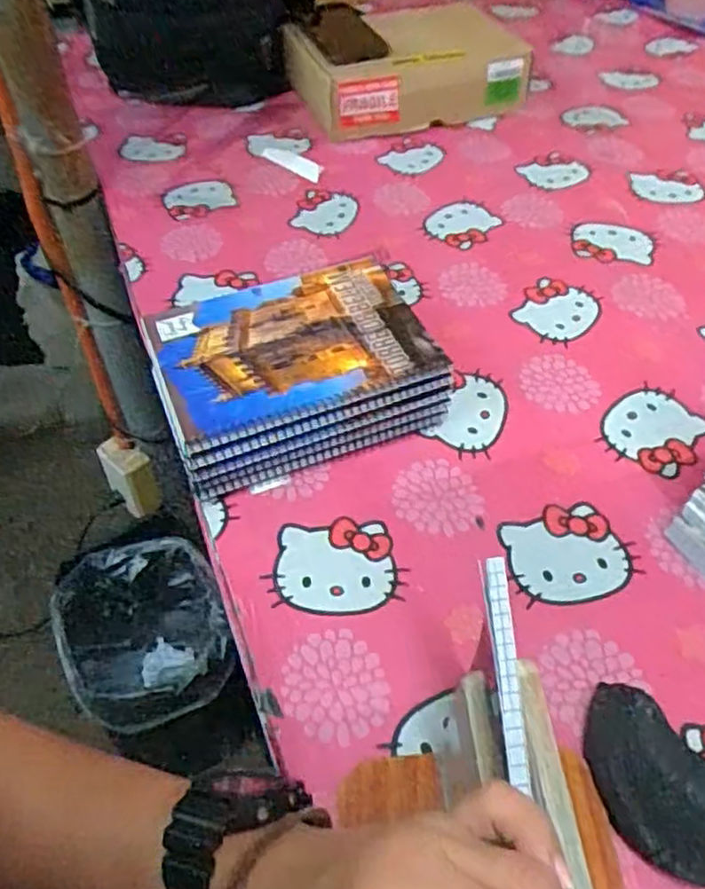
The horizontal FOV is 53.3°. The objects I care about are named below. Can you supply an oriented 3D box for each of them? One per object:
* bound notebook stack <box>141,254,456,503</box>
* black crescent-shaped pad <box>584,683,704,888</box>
[{"bbox_3d":[-0.048,-0.057,0.550,0.208,0.062,0.163,-17,50,-14],"label":"bound notebook stack"},{"bbox_3d":[0.162,0.176,0.361,0.062,0.027,0.102,-35,57,-26],"label":"black crescent-shaped pad"}]

